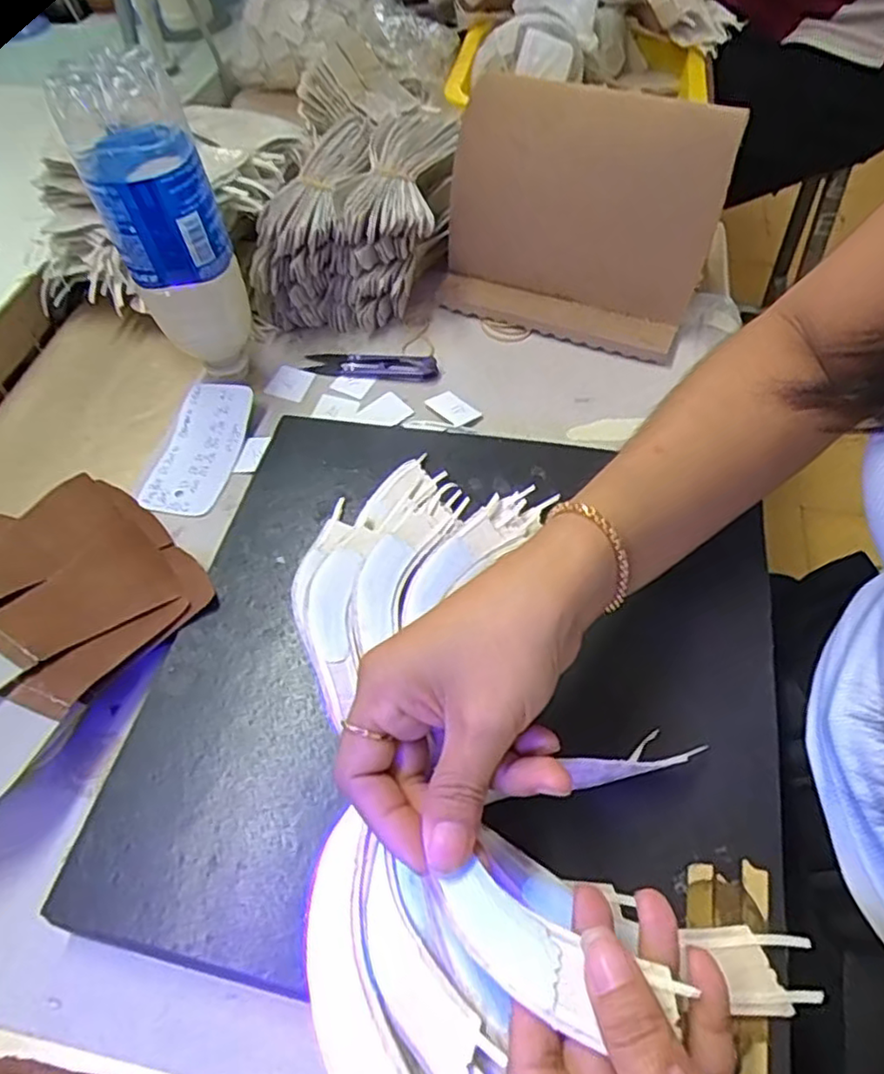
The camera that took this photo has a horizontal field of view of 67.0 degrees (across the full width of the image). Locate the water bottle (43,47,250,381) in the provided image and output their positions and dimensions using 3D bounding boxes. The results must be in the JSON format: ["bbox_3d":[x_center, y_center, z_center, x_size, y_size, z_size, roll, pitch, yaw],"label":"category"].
[{"bbox_3d":[-0.164,-0.180,0.415,0.064,0.204,0.060,-18,57,-9],"label":"water bottle"}]

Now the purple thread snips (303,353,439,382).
[{"bbox_3d":[-0.052,-0.128,0.496,0.099,0.008,0.024,5,57,7],"label":"purple thread snips"}]

